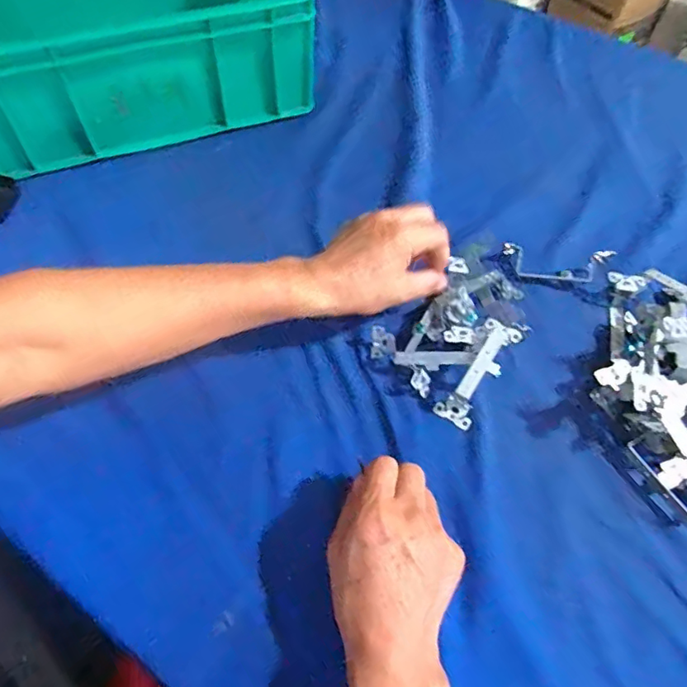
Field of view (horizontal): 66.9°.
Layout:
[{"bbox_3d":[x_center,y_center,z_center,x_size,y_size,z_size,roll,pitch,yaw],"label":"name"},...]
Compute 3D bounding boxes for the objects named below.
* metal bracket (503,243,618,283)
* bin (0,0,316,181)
[{"bbox_3d":[0.218,-0.082,0.534,0.105,0.033,0.014,8,17,11],"label":"metal bracket"},{"bbox_3d":[-0.266,-0.407,0.655,0.415,0.135,0.326,-20,61,-13],"label":"bin"}]

